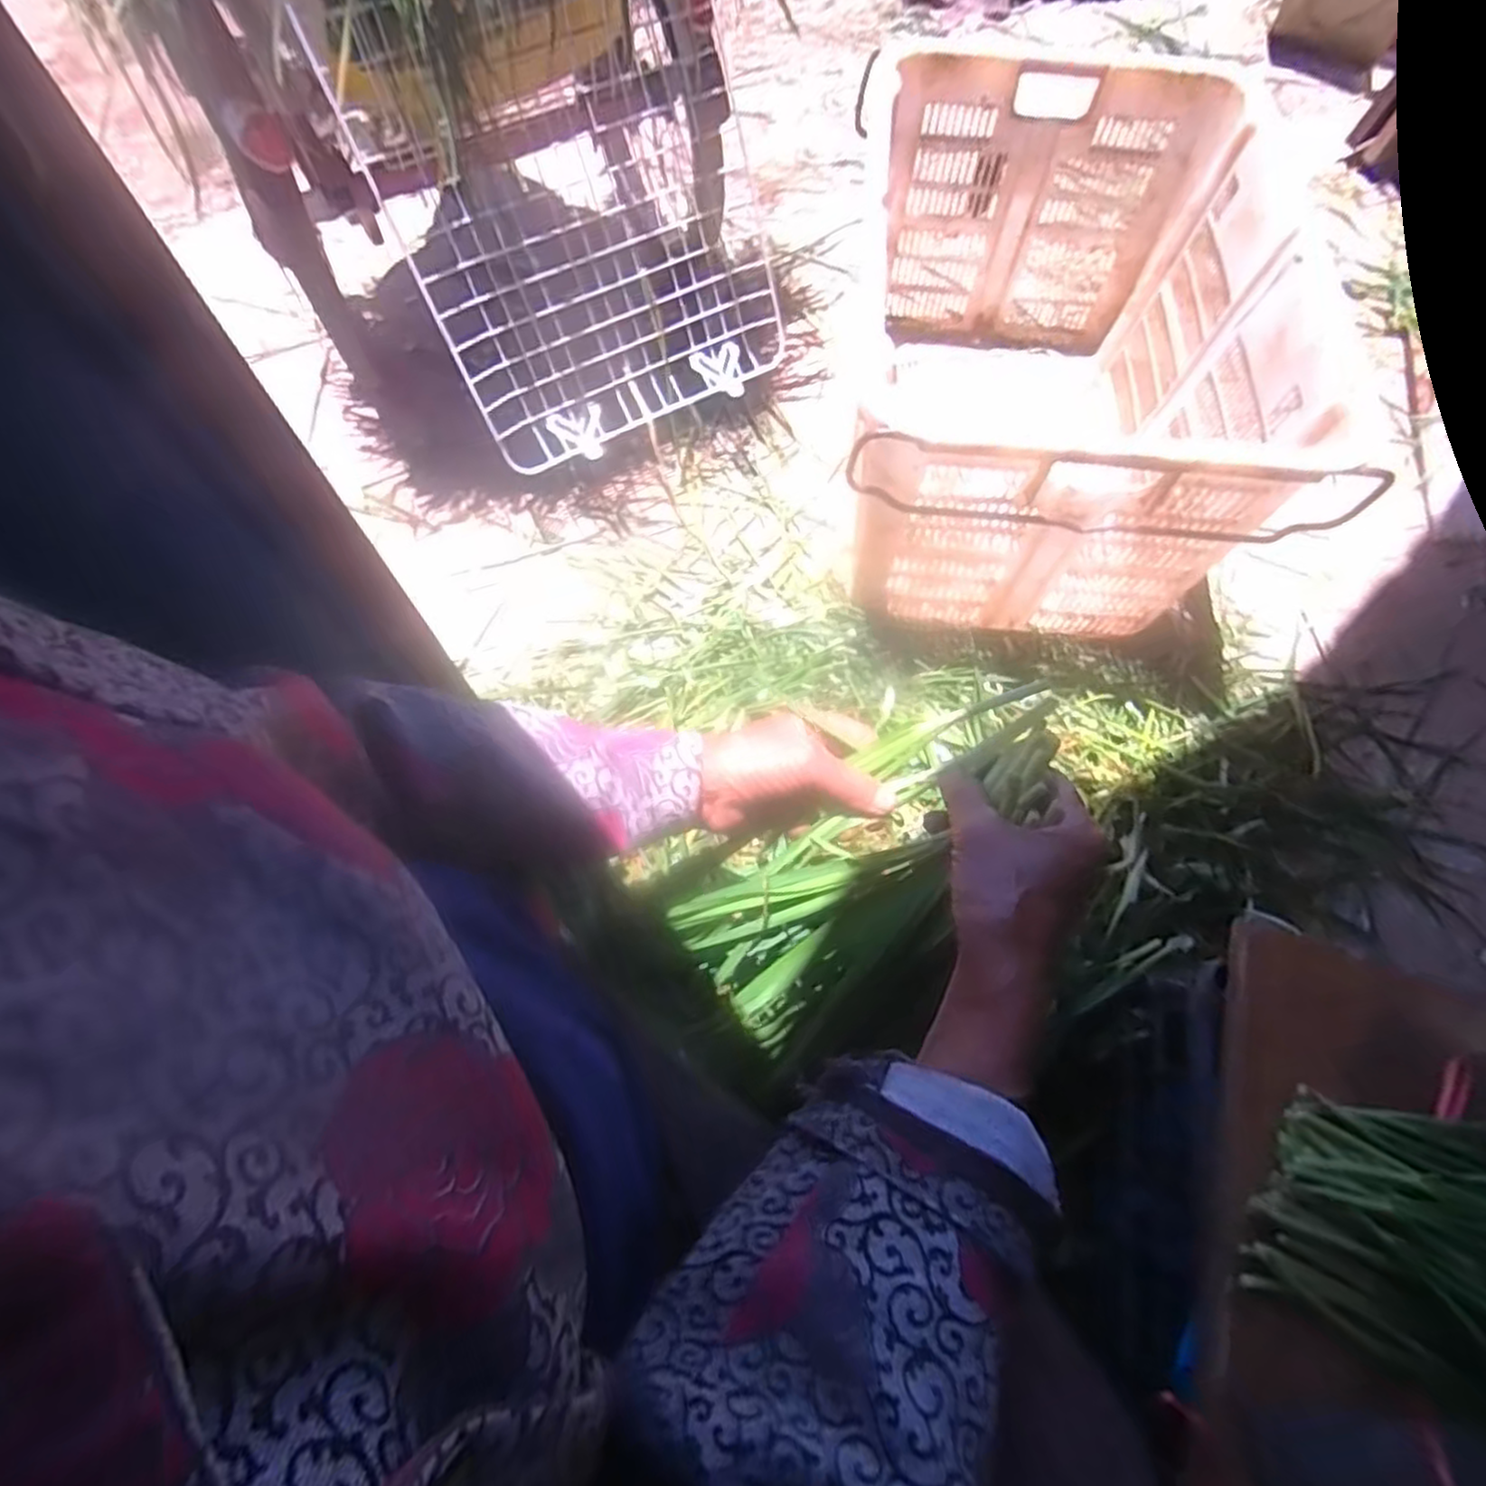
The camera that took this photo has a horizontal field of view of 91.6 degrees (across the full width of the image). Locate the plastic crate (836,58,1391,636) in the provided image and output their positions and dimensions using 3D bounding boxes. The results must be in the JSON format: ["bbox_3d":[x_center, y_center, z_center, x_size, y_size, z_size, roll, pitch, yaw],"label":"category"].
[{"bbox_3d":[0.397,-0.498,0.963,0.449,0.362,0.706,9,67,3],"label":"plastic crate"}]

